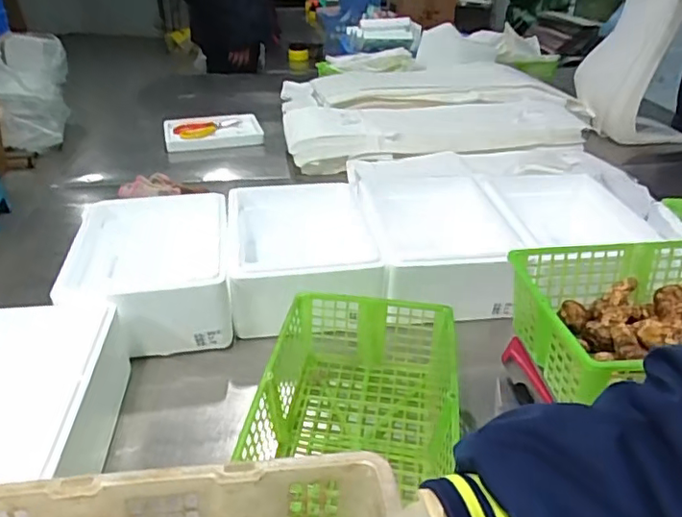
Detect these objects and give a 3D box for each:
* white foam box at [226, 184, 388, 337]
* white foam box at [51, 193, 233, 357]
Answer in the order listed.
[{"bbox_3d":[-0.060,0.000,0.957,0.253,0.136,0.273,-3,32,-6],"label":"white foam box"},{"bbox_3d":[-0.300,0.026,0.912,0.242,0.126,0.294,-6,32,-11],"label":"white foam box"}]

